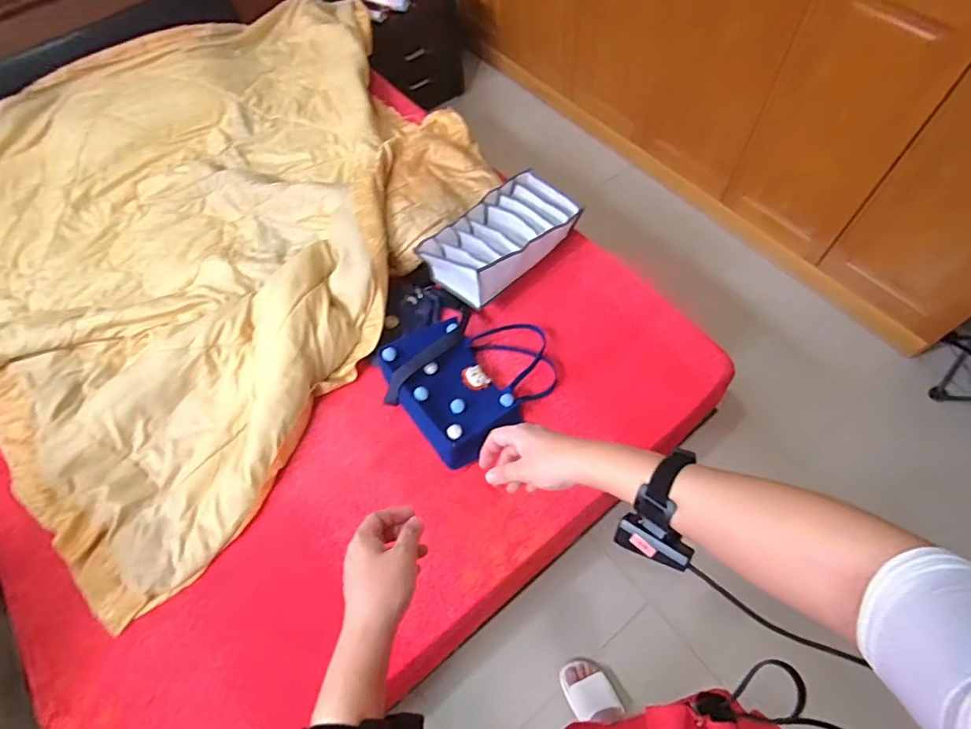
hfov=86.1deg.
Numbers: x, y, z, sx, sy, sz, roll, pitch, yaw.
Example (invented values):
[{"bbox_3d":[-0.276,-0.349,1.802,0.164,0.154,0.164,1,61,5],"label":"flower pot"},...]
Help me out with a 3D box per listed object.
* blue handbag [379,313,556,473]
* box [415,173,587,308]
[{"bbox_3d":[-0.027,0.008,1.157,0.378,0.111,0.303,-42,67,-18],"label":"blue handbag"},{"bbox_3d":[0.040,-0.308,1.277,0.367,0.105,0.201,-40,66,-17],"label":"box"}]

